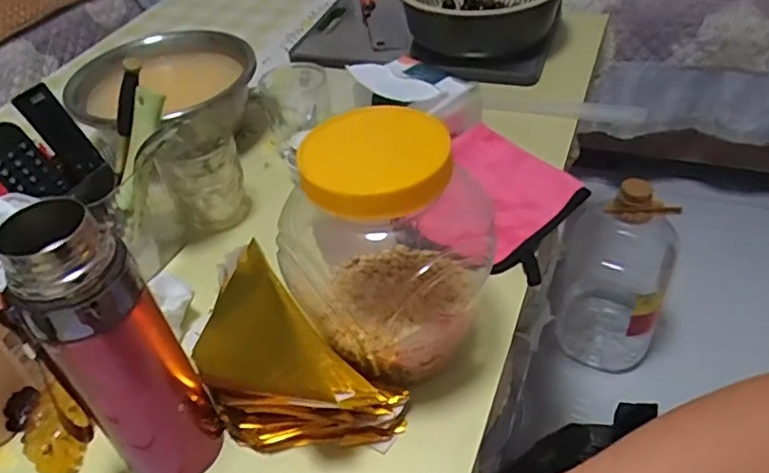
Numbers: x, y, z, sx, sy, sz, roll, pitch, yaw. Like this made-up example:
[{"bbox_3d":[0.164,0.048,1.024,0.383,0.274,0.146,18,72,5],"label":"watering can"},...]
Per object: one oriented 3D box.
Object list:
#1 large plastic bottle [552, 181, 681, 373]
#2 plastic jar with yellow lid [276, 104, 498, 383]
[{"bbox_3d":[0.357,0.047,0.962,0.158,0.337,0.135,13,45,19],"label":"large plastic bottle"},{"bbox_3d":[-0.008,0.011,0.451,0.142,0.196,0.126,16,46,22],"label":"plastic jar with yellow lid"}]

